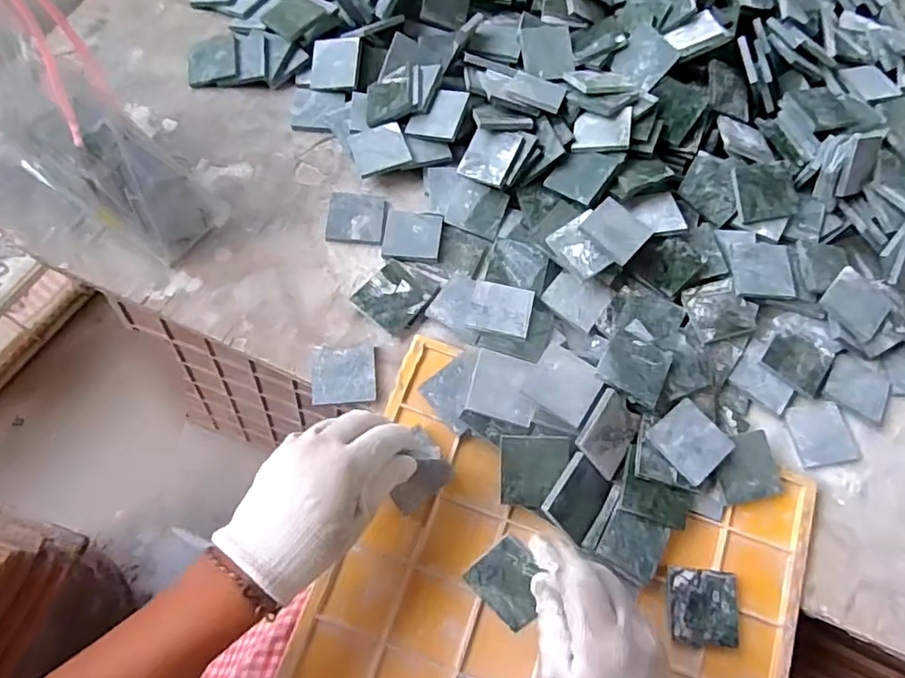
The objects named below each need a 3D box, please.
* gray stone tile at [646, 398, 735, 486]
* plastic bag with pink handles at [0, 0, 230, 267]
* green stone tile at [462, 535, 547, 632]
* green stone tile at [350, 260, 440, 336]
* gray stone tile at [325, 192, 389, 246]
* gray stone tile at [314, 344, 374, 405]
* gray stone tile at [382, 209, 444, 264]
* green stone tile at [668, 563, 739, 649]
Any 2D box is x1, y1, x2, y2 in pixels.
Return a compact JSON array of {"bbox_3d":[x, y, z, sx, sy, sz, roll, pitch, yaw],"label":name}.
[{"bbox_3d":[0.177,0.075,0.430,0.051,0.004,0.049,-33,67,-22],"label":"gray stone tile"},{"bbox_3d":[-0.326,-0.165,0.407,0.241,0.240,0.099,24,69,7],"label":"plastic bag with pink handles"},{"bbox_3d":[0.036,0.150,0.356,0.045,0.004,0.048,43,113,10],"label":"green stone tile"},{"bbox_3d":[-0.047,-0.037,0.482,0.050,0.009,0.058,35,67,9],"label":"green stone tile"},{"bbox_3d":[-0.084,-0.108,0.513,0.050,0.007,0.048,7,66,-3],"label":"gray stone tile"},{"bbox_3d":[-0.084,0.028,0.456,0.047,0.011,0.046,-3,67,-8],"label":"gray stone tile"},{"bbox_3d":[-0.034,-0.092,0.505,0.050,0.005,0.050,9,66,-3],"label":"gray stone tile"},{"bbox_3d":[0.176,0.188,0.407,0.046,0.010,0.049,7,66,-4],"label":"green stone tile"}]

